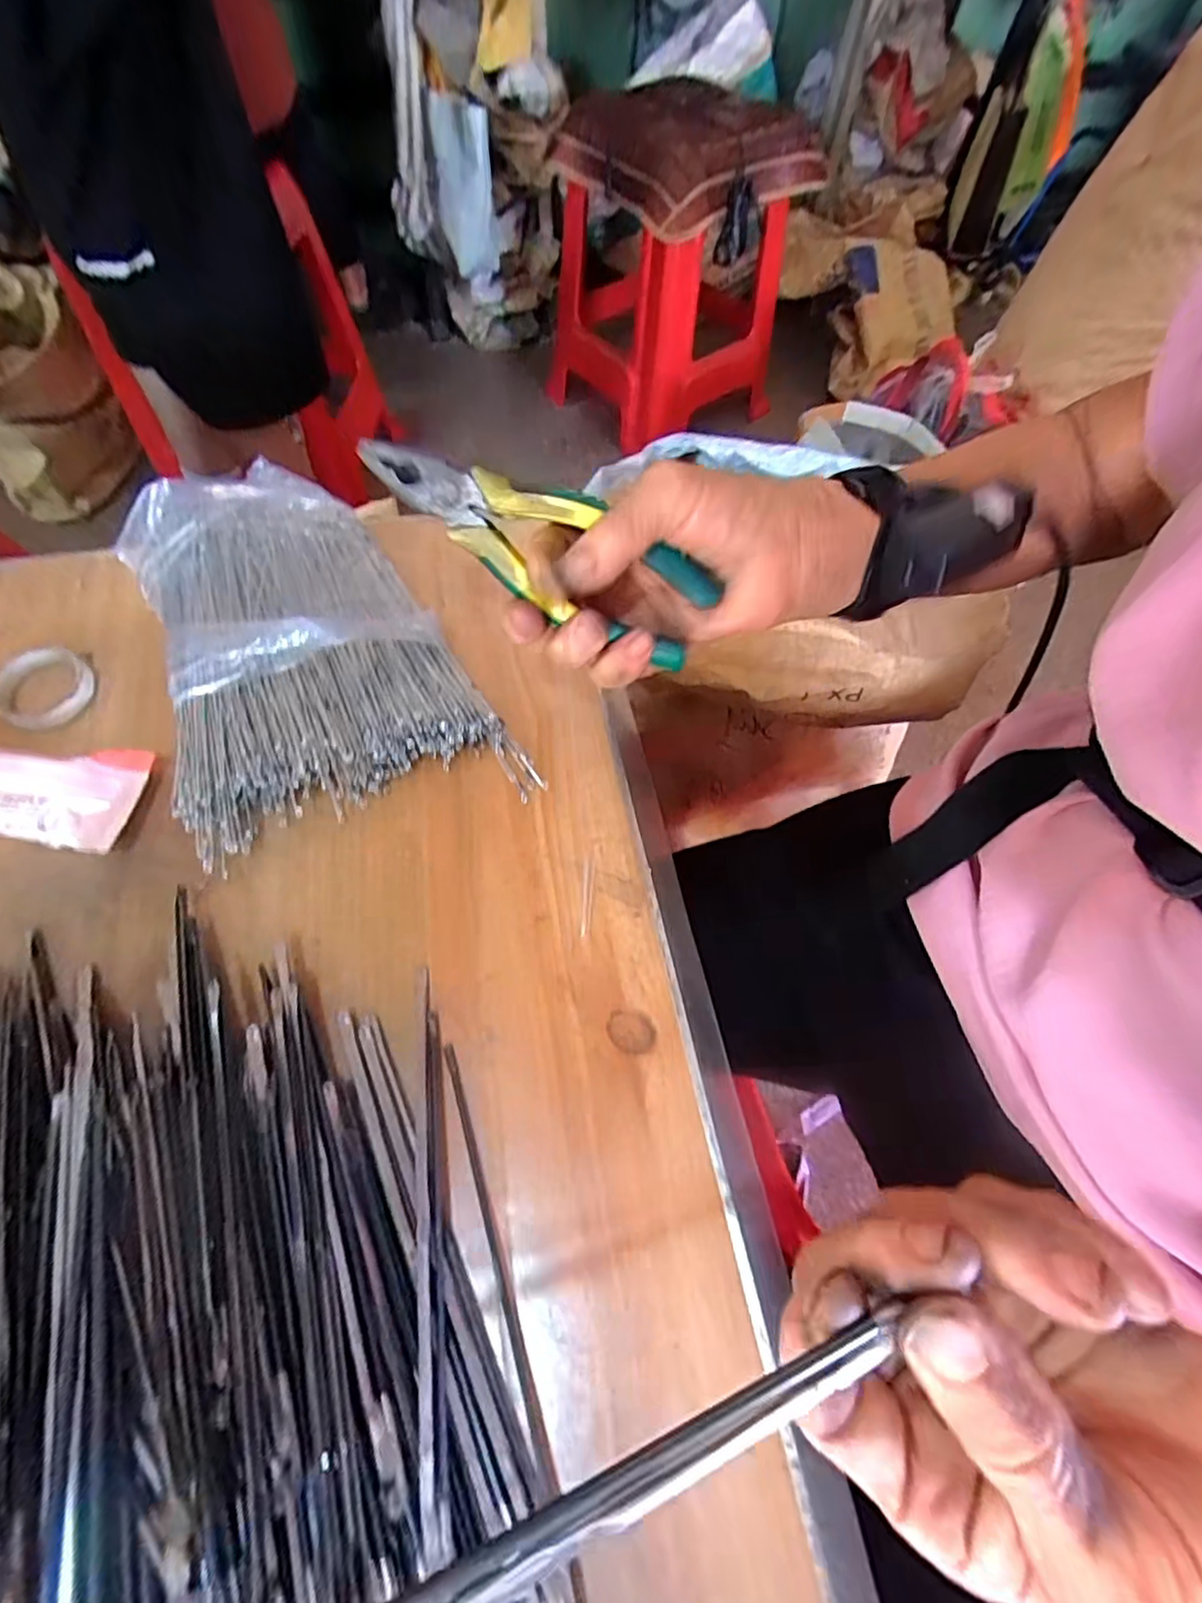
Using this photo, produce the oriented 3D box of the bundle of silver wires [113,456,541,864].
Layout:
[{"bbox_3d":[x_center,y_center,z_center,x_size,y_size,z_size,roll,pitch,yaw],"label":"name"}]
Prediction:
[{"bbox_3d":[-0.160,-0.088,0.328,0.153,0.042,0.242,-24,66,-14],"label":"bundle of silver wires"}]

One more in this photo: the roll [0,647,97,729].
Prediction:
[{"bbox_3d":[-0.297,-0.060,0.328,0.045,0.014,0.045,-35,69,-18],"label":"roll"}]

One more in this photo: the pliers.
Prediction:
[{"bbox_3d":[-0.028,-0.113,0.264,0.149,0.046,0.020,21,22,-1],"label":"pliers"}]

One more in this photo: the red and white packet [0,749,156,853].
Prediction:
[{"bbox_3d":[-0.285,-0.006,0.289,0.124,0.030,0.052,3,62,0],"label":"red and white packet"}]

